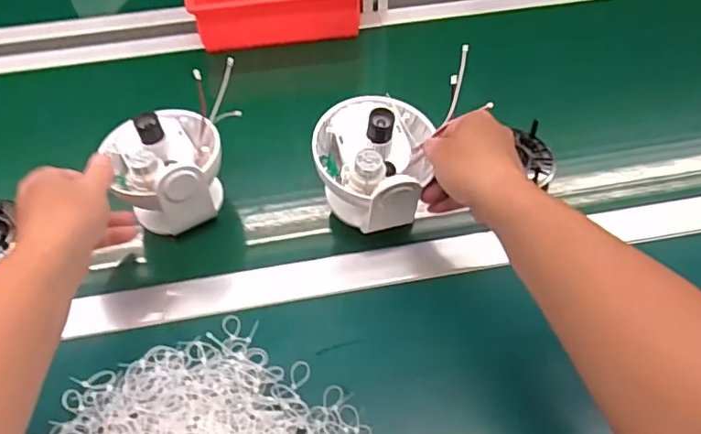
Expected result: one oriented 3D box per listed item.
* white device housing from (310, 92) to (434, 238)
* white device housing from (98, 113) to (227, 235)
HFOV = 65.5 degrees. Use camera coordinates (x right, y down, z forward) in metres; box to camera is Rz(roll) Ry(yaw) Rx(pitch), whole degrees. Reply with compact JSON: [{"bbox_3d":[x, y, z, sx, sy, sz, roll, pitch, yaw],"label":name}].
[{"bbox_3d":[0.020,-0.052,0.512,0.102,0.107,0.114,1,50,3],"label":"white device housing"},{"bbox_3d":[-0.183,-0.051,0.542,0.109,0.101,0.112,-18,52,-13],"label":"white device housing"}]

